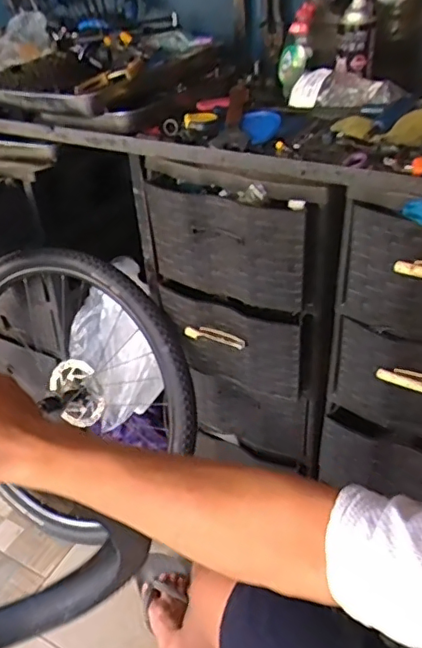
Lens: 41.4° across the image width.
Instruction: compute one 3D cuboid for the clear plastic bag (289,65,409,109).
[{"bbox_3d":[0.223,-0.380,0.920,0.078,0.048,0.189,-28,43,-29],"label":"clear plastic bag"}]

